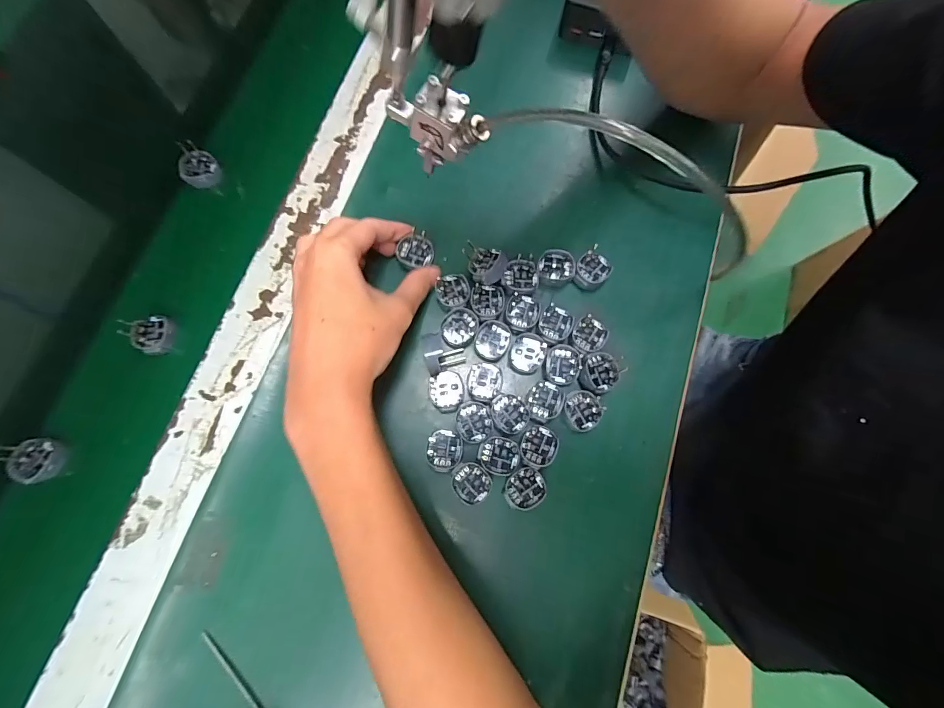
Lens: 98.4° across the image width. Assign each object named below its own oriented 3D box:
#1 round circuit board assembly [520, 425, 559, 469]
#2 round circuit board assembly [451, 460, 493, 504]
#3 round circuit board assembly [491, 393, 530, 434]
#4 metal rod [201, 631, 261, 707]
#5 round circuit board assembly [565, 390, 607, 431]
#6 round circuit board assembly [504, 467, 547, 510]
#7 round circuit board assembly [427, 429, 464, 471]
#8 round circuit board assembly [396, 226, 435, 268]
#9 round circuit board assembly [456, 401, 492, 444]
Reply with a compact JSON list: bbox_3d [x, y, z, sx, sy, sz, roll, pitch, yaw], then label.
[{"bbox_3d":[0.046,0.064,0.279,0.024,0.004,0.028,12,77,3],"label":"round circuit board assembly"},{"bbox_3d":[0.000,0.086,0.275,0.025,0.004,0.027,0,77,0],"label":"round circuit board assembly"},{"bbox_3d":[0.027,0.042,0.286,0.027,0.004,0.026,0,77,0],"label":"round circuit board assembly"},{"bbox_3d":[-0.135,0.210,0.246,0.006,0.006,0.097,-41,80,-9],"label":"metal rod"},{"bbox_3d":[0.079,0.040,0.286,0.026,0.004,0.027,0,77,0],"label":"round circuit board assembly"},{"bbox_3d":[0.036,0.090,0.272,0.027,0.004,0.024,-33,79,-7],"label":"round circuit board assembly"},{"bbox_3d":[-0.019,0.065,0.277,0.024,0.004,0.027,10,77,3],"label":"round circuit board assembly"},{"bbox_3d":[-0.044,-0.080,0.313,0.027,0.005,0.026,0,77,0],"label":"round circuit board assembly"},{"bbox_3d":[0.001,0.047,0.283,0.024,0.004,0.028,-18,77,-4],"label":"round circuit board assembly"}]

